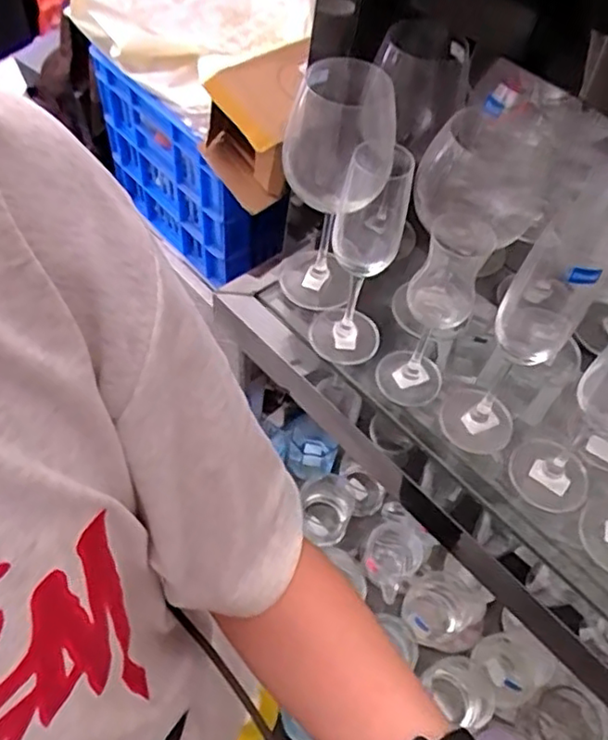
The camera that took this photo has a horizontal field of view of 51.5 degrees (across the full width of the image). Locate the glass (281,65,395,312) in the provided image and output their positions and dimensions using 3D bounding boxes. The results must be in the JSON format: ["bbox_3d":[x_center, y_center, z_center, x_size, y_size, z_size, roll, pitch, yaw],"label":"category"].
[{"bbox_3d":[0.025,-0.162,0.592,0.092,0.221,0.099,9,54,1],"label":"glass"}]

